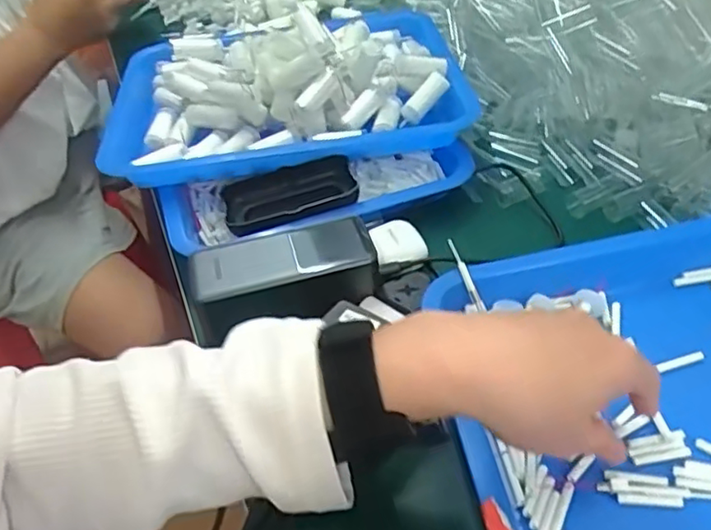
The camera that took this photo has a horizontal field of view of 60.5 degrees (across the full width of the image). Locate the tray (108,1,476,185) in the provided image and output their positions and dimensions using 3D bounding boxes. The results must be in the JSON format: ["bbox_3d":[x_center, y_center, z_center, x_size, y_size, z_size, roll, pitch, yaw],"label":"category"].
[{"bbox_3d":[-0.069,-0.183,0.591,0.342,0.080,0.250,-11,43,-5],"label":"tray"}]

